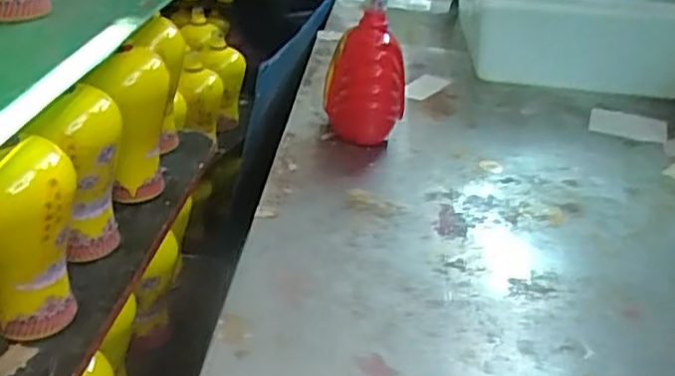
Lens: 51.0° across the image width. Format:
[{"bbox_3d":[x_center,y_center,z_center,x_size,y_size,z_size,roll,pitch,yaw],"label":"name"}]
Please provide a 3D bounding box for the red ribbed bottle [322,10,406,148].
[{"bbox_3d":[0.032,-0.124,0.821,0.090,0.163,0.100,4,28,0],"label":"red ribbed bottle"}]

